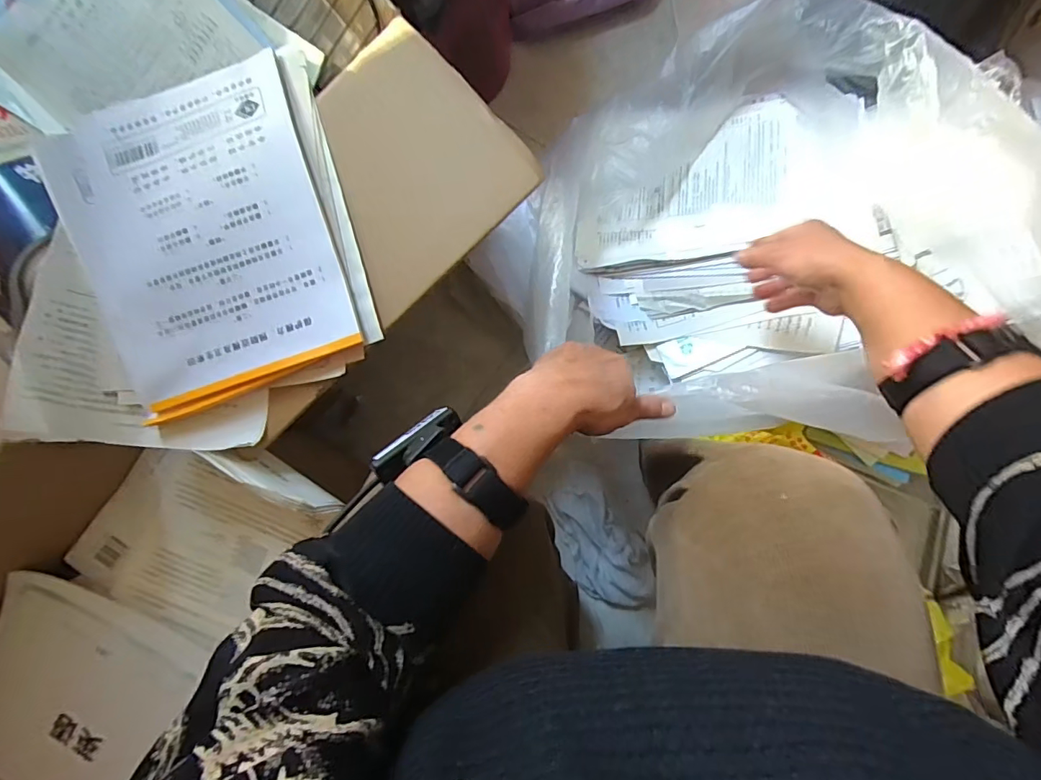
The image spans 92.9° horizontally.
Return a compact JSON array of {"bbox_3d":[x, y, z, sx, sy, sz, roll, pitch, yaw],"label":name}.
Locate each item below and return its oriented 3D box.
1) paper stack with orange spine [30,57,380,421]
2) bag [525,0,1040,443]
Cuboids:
[{"bbox_3d":[-0.264,-0.133,0.418,0.237,0.019,0.282,-17,86,3],"label":"paper stack with orange spine"},{"bbox_3d":[0.233,-0.192,0.559,0.449,0.254,0.438,-18,86,3],"label":"bag"}]

